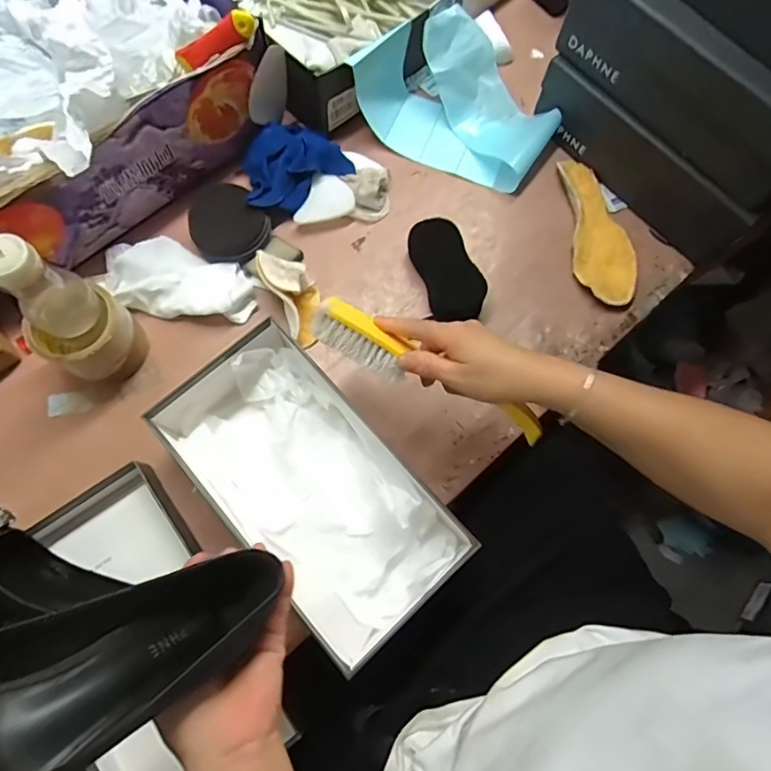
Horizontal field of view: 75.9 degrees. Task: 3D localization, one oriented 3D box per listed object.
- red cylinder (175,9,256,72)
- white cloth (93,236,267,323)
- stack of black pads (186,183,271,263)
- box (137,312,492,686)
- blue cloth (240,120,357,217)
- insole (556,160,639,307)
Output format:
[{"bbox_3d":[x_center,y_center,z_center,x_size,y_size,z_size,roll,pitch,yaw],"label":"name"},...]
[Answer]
[{"bbox_3d":[-0.173,-0.352,0.505,0.085,0.021,0.018,-28,76,6],"label":"red cylinder"},{"bbox_3d":[-0.238,-0.128,0.574,0.174,0.030,0.096,10,74,1],"label":"white cloth"},{"bbox_3d":[-0.188,-0.193,0.589,0.087,0.016,0.090,-30,106,-1],"label":"stack of black pads"},{"bbox_3d":[-0.073,0.095,0.491,0.163,0.088,0.298,-43,80,-13],"label":"box"},{"bbox_3d":[-0.122,-0.274,0.610,0.139,0.049,0.101,-42,80,-12],"label":"blue cloth"},{"bbox_3d":[0.265,-0.194,0.617,0.075,0.020,0.204,-5,74,-4],"label":"insole"}]

